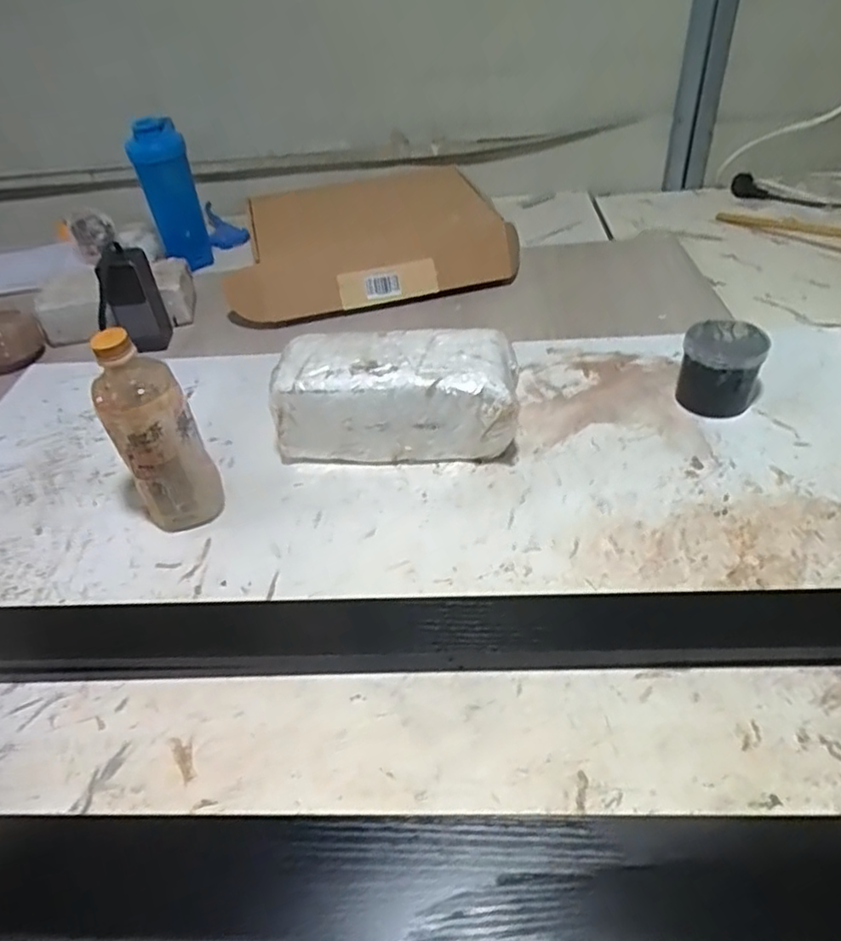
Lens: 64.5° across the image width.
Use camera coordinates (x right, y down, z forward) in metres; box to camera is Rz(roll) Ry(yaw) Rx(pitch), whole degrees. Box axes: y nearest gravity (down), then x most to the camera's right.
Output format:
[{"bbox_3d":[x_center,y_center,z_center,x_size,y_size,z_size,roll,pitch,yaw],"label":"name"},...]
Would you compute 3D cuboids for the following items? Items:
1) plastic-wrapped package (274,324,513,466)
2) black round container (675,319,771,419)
[{"bbox_3d":[-0.025,-0.076,0.694,0.247,0.110,0.108,1,42,7],"label":"plastic-wrapped package"},{"bbox_3d":[0.327,-0.109,0.727,0.081,0.078,0.088,-3,41,2],"label":"black round container"}]

